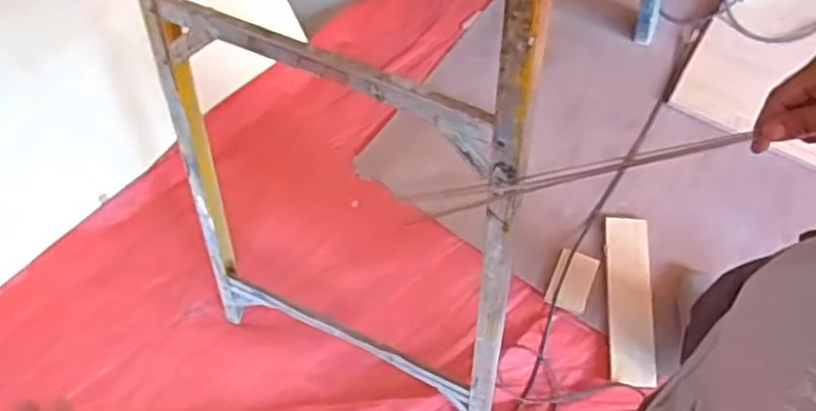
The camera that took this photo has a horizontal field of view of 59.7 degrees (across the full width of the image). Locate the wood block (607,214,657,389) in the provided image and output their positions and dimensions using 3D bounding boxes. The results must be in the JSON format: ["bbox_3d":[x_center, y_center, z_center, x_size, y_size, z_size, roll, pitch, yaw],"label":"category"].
[{"bbox_3d":[0.437,0.180,1.395,0.086,0.013,0.332,3,67,5],"label":"wood block"}]

